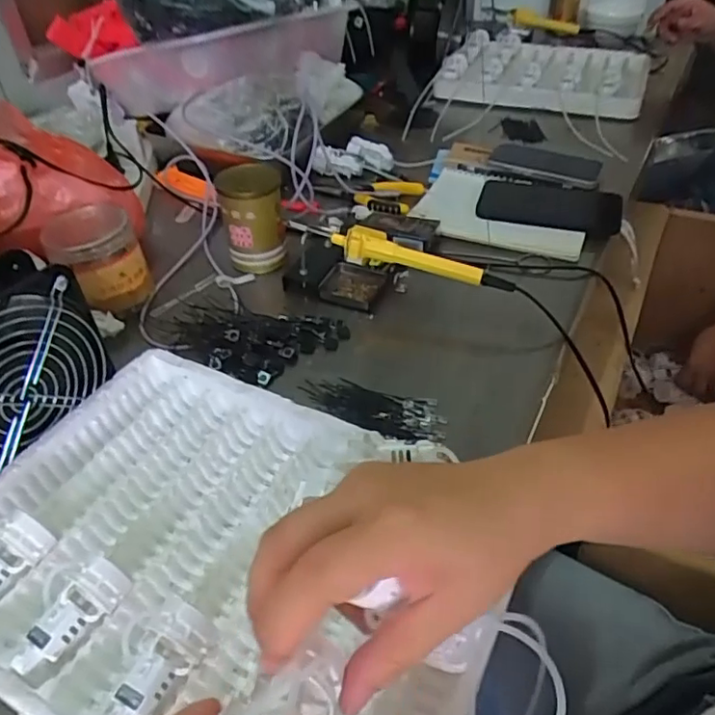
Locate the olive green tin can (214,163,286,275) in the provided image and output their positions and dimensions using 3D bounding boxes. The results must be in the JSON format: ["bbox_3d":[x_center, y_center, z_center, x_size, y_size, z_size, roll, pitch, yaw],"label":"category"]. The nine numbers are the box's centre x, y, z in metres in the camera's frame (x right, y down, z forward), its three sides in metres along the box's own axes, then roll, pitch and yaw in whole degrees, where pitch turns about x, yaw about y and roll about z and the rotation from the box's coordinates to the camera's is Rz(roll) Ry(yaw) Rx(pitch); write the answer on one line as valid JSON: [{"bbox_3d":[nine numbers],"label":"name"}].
[{"bbox_3d":[-0.114,-0.159,0.649,0.067,0.103,0.077,-7,43,-5],"label":"olive green tin can"}]

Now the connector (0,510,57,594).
[{"bbox_3d":[-0.223,0.125,0.360,0.025,0.026,0.066,27,50,28],"label":"connector"}]

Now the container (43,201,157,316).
[{"bbox_3d":[-0.255,-0.095,0.585,0.081,0.086,0.063,-22,46,-20],"label":"container"}]

